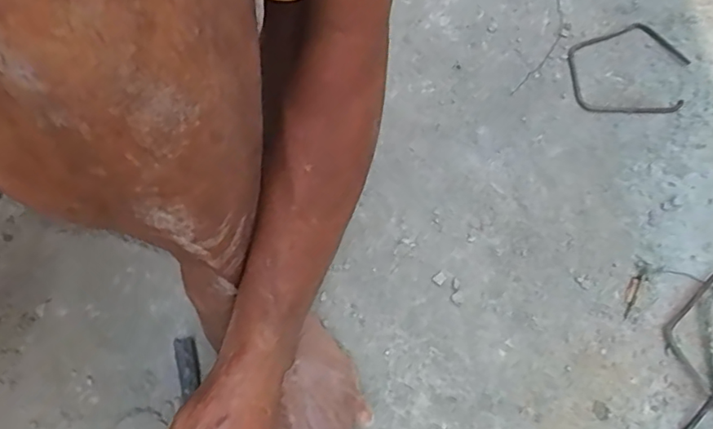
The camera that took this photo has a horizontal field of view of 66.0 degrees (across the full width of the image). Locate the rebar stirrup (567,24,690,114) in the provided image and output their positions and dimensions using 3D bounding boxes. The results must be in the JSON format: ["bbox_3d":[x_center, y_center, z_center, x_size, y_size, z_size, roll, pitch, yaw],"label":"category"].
[{"bbox_3d":[0.268,-0.146,0.541,0.116,0.004,0.108,-2,67,0],"label":"rebar stirrup"}]

